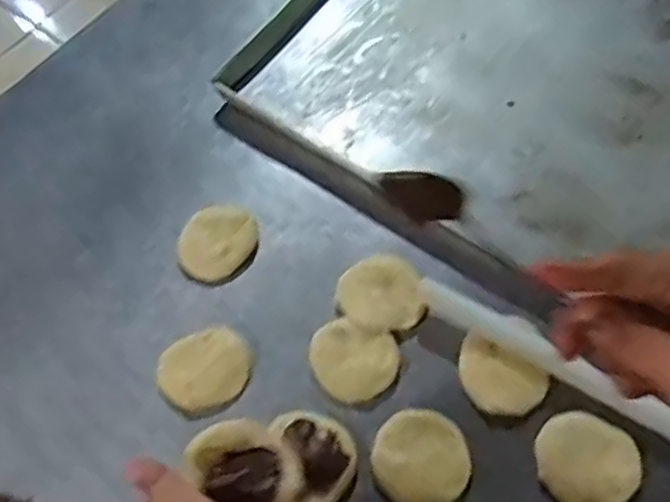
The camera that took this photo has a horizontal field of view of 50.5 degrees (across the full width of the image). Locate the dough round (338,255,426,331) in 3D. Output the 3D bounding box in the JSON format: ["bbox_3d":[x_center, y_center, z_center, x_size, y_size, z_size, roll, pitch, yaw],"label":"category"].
[{"bbox_3d":[0.039,0.038,0.634,0.070,0.015,0.066,-2,61,4],"label":"dough round"}]

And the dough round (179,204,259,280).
[{"bbox_3d":[-0.115,-0.011,0.680,0.072,0.011,0.076,-6,65,13],"label":"dough round"}]

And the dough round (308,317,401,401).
[{"bbox_3d":[0.015,0.094,0.611,0.075,0.012,0.063,14,64,13],"label":"dough round"}]

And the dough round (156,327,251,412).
[{"bbox_3d":[-0.113,0.104,0.619,0.077,0.017,0.064,-22,62,-7],"label":"dough round"}]

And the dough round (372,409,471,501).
[{"bbox_3d":[0.069,0.165,0.565,0.073,0.010,0.075,-2,61,4],"label":"dough round"}]

